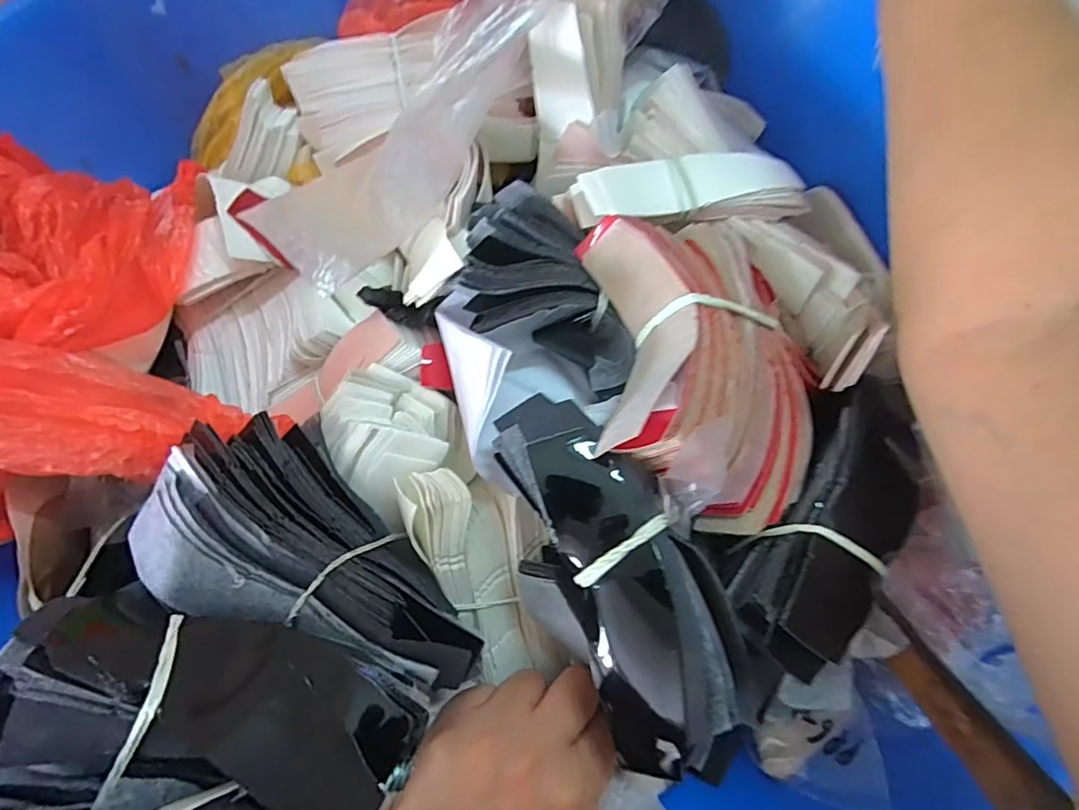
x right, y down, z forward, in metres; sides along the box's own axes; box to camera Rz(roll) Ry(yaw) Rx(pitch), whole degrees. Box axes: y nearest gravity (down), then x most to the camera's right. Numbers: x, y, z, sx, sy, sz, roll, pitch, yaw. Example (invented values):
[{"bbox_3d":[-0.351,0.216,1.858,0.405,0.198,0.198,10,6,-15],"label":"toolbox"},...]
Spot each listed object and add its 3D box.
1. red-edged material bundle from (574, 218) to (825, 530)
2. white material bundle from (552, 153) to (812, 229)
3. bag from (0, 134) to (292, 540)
[{"bbox_3d":[0.080,-0.021,0.273,0.104,0.071,0.156,-1,78,1],"label":"red-edged material bundle"},{"bbox_3d":[0.085,-0.125,0.325,0.149,0.020,0.043,-10,78,-16],"label":"white material bundle"},{"bbox_3d":[-0.244,-0.051,0.262,0.138,0.112,0.197,-21,78,-3],"label":"bag"}]

